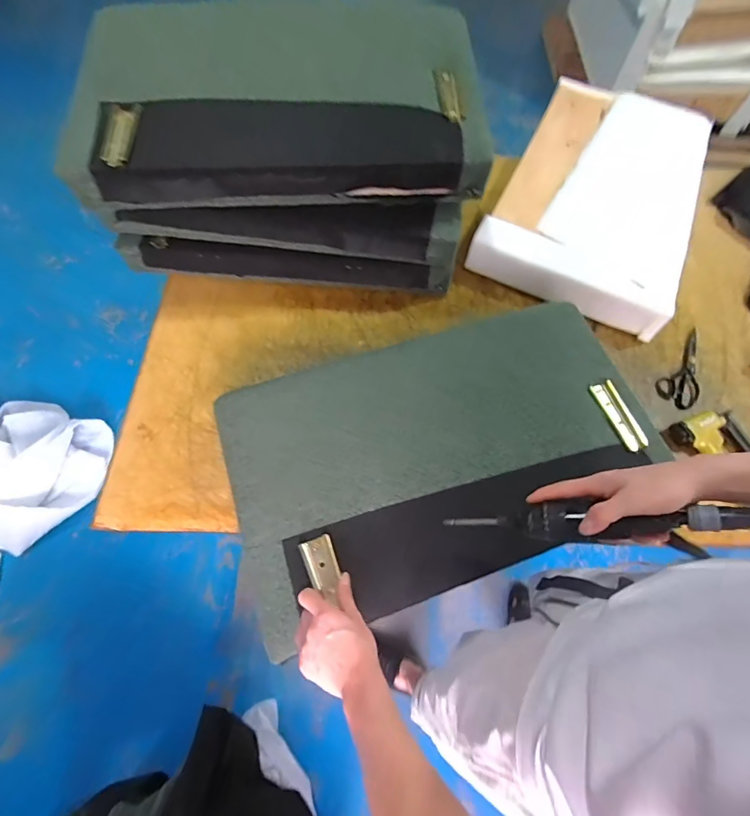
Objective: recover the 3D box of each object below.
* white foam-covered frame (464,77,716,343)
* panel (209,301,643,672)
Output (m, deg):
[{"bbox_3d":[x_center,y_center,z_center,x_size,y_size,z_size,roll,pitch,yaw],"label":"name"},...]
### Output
[{"bbox_3d":[0.582,-0.567,1.080,0.455,0.151,0.748,23,66,9],"label":"white foam-covered frame"},{"bbox_3d":[0.115,0.062,0.702,0.697,0.039,0.412,-18,66,-10],"label":"panel"}]

